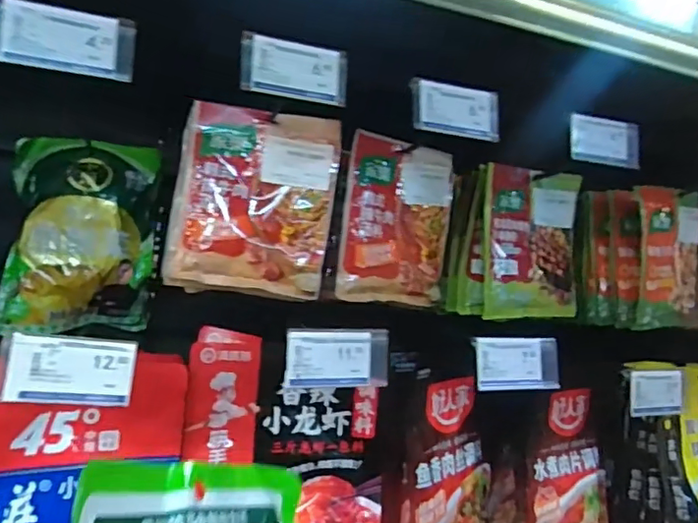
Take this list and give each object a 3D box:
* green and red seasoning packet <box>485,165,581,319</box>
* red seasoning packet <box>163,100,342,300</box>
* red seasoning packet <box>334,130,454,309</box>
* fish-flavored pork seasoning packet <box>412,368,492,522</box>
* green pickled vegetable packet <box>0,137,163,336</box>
[{"bbox_3d":[0.197,-0.019,0.589,0.128,0.153,0.019,6,-1,-30],"label":"green and red seasoning packet"},{"bbox_3d":[-0.084,-0.050,0.480,0.136,0.156,0.022,8,-1,0],"label":"red seasoning packet"},{"bbox_3d":[0.050,-0.037,0.537,0.125,0.148,0.022,6,-1,-40],"label":"red seasoning packet"},{"bbox_3d":[0.111,0.223,0.561,0.014,0.224,0.155,-6,-8,40],"label":"fish-flavored pork seasoning packet"},{"bbox_3d":[-0.292,-0.027,0.616,0.148,0.204,0.049,6,-1,-35],"label":"green pickled vegetable packet"}]

